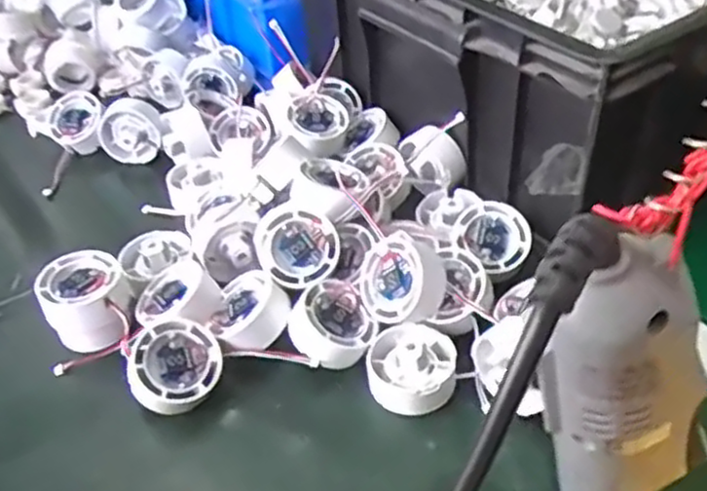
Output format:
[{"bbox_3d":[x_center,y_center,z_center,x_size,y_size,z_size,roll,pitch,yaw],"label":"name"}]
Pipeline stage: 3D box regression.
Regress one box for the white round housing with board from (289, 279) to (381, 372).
[{"bbox_3d":[-0.015,0.052,0.465,0.053,0.024,0.053,14,46,-15],"label":"white round housing with board"}]

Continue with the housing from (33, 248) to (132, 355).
[{"bbox_3d":[-0.179,0.038,0.488,0.054,0.042,0.054,-3,41,2],"label":"housing"}]

